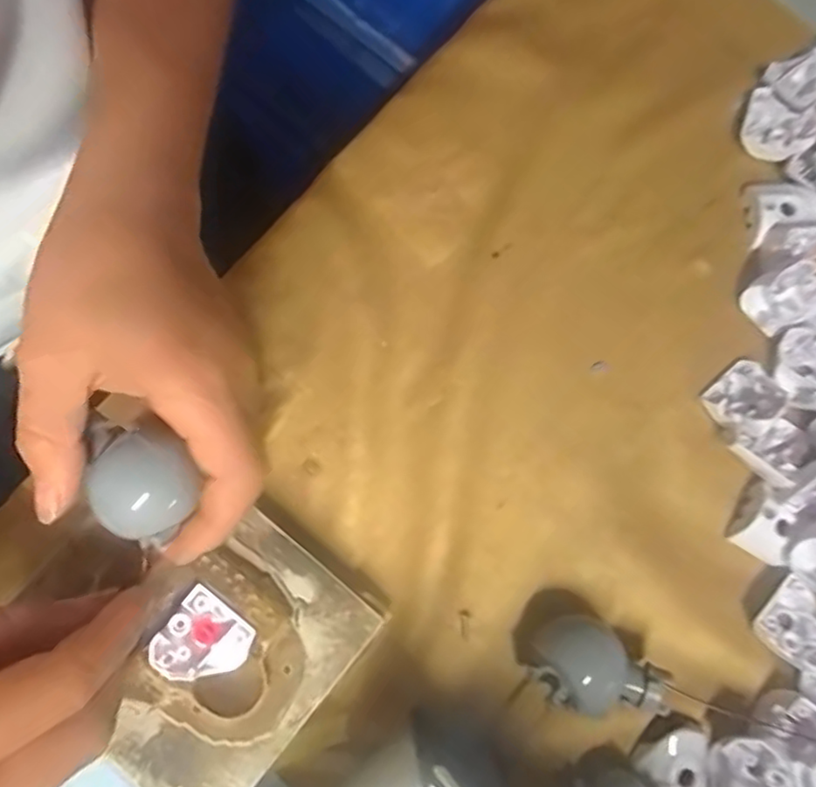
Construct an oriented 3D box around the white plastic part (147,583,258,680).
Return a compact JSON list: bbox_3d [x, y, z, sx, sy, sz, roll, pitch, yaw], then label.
[{"bbox_3d":[-0.077,0.094,0.247,0.030,0.014,0.031,39,79,5],"label":"white plastic part"}]

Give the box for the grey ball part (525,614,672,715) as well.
[{"bbox_3d":[0.075,0.110,0.264,0.053,0.028,0.033,20,78,1],"label":"grey ball part"}]

